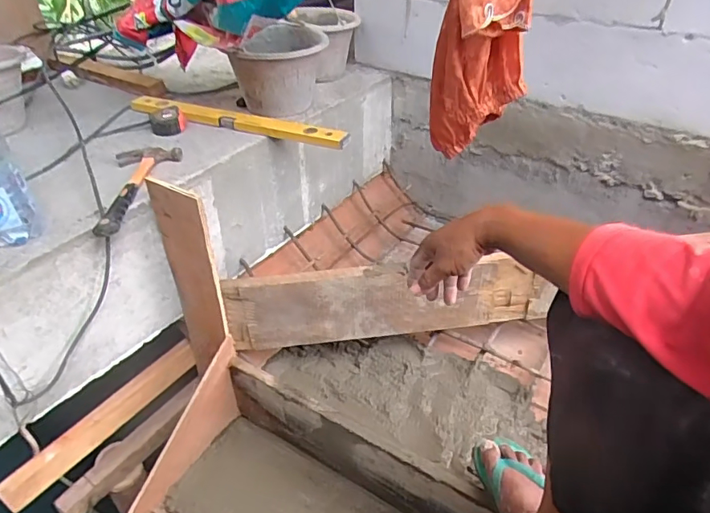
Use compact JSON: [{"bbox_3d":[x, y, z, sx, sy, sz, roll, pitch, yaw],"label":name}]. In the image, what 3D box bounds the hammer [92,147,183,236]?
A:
[{"bbox_3d":[-0.435,-0.138,0.955,0.112,0.025,0.296,3,37,5],"label":"hammer"}]

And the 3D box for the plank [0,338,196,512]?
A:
[{"bbox_3d":[-0.506,0.330,1.045,0.022,0.065,0.427,-16,19,43],"label":"plank"}]

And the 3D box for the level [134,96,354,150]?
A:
[{"bbox_3d":[-0.283,-0.315,1.173,0.577,0.025,0.057,14,39,19],"label":"level"}]

